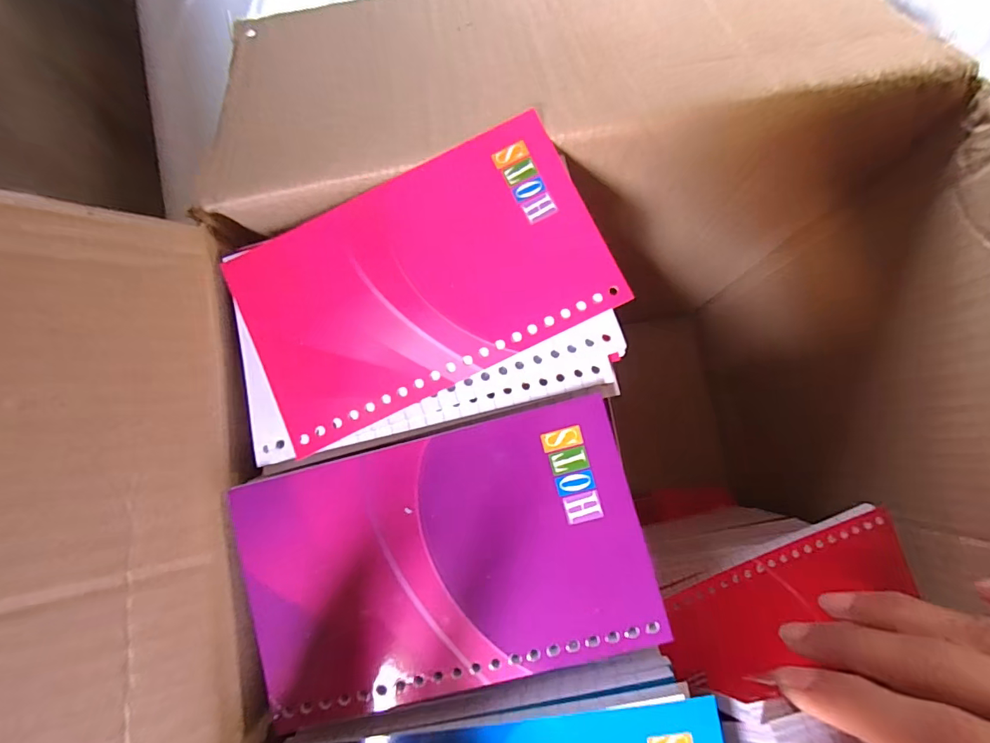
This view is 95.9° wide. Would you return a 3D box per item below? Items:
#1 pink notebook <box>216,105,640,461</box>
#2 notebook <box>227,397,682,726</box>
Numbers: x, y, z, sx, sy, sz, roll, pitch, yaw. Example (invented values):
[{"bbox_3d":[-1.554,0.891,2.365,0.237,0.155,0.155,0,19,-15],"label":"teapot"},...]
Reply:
[{"bbox_3d":[-0.029,-0.027,0.165,0.139,0.008,0.095,-18,80,1],"label":"pink notebook"},{"bbox_3d":[-0.017,0.063,0.149,0.128,0.007,0.080,-14,80,2],"label":"notebook"}]

